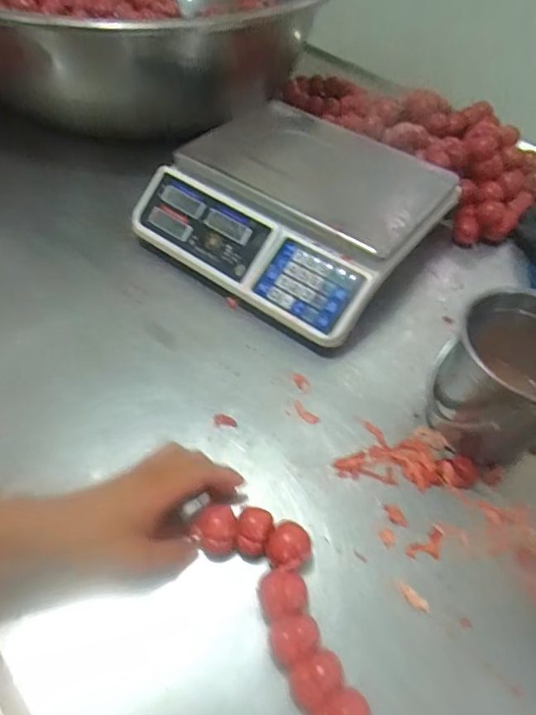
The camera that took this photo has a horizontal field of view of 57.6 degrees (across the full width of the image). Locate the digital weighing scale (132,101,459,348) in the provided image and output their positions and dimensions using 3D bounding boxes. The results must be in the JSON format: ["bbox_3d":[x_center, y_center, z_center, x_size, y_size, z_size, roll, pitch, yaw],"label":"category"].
[{"bbox_3d":[0.040,-0.202,0.651,0.327,0.087,0.309,32,59,20],"label":"digital weighing scale"}]

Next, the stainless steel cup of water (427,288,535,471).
[{"bbox_3d":[0.233,0.019,0.469,0.116,0.135,0.121,3,51,-4],"label":"stainless steel cup of water"}]

